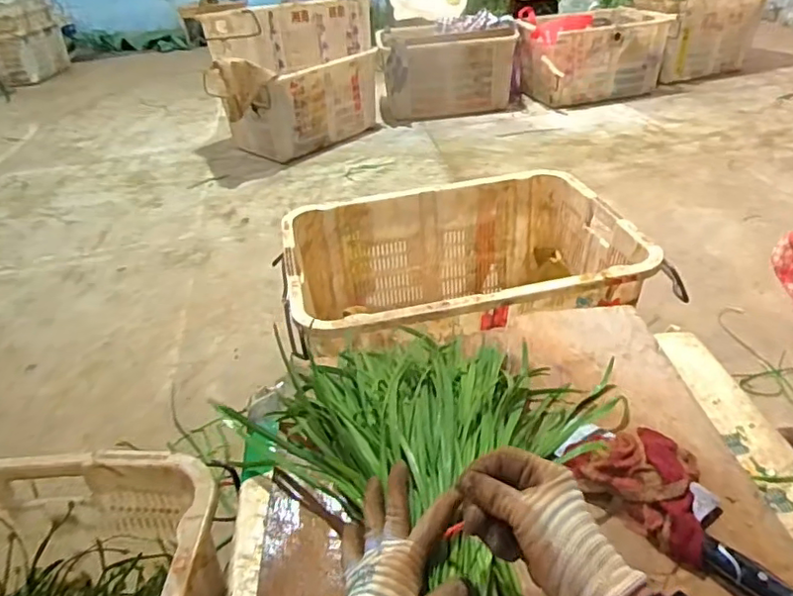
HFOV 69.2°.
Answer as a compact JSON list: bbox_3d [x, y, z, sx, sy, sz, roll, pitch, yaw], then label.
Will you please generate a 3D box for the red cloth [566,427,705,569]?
[{"bbox_3d":[0.270,0.185,0.615,0.125,0.050,0.157,-32,43,-32],"label":"red cloth"}]

